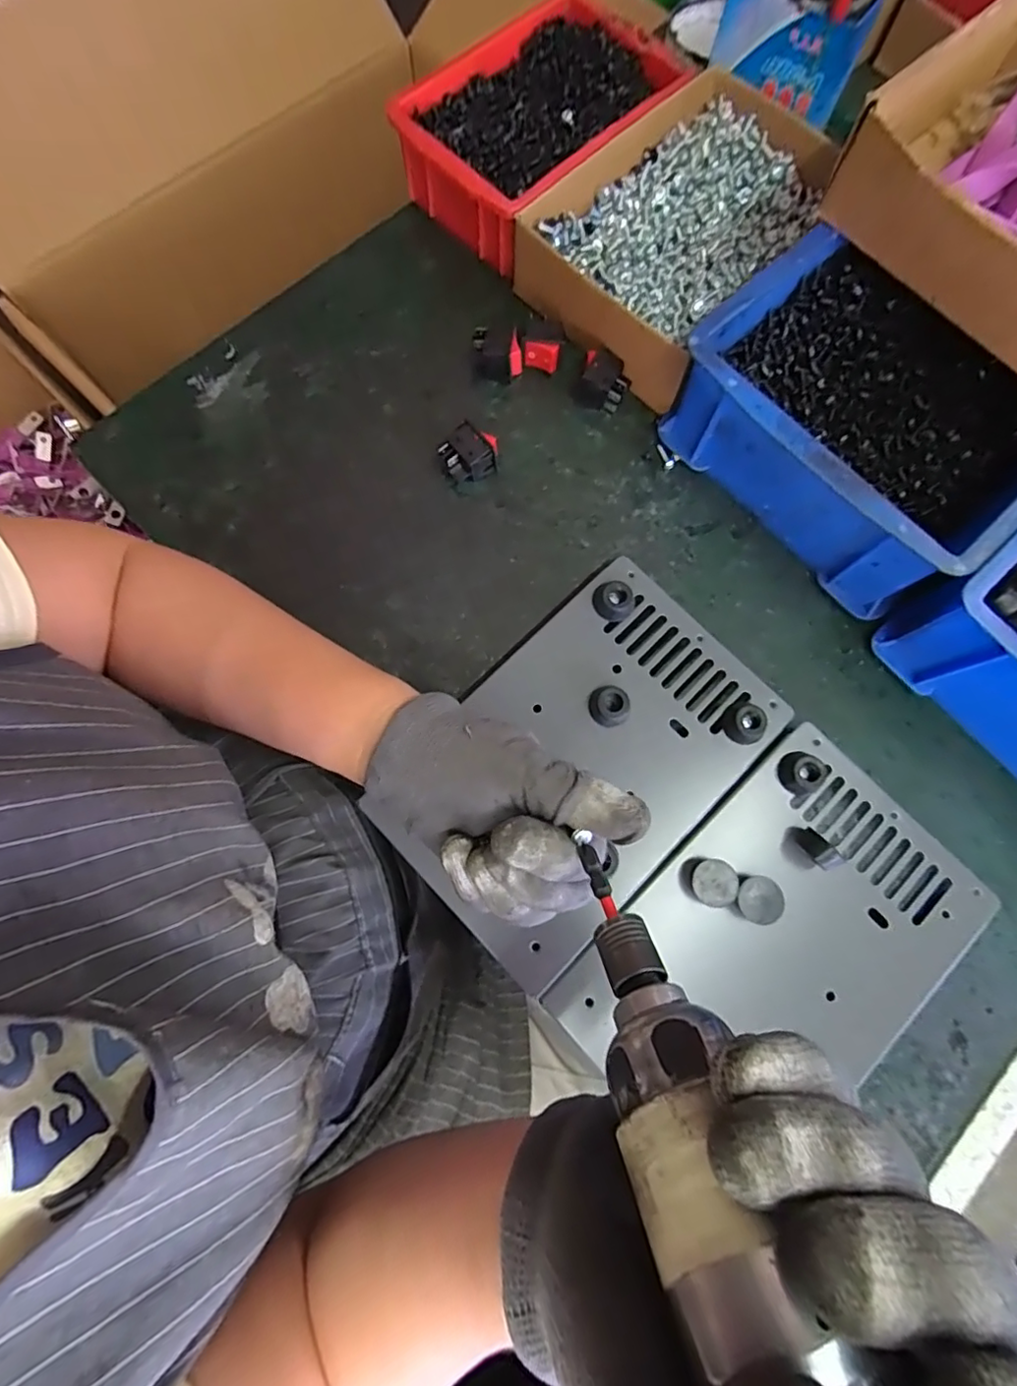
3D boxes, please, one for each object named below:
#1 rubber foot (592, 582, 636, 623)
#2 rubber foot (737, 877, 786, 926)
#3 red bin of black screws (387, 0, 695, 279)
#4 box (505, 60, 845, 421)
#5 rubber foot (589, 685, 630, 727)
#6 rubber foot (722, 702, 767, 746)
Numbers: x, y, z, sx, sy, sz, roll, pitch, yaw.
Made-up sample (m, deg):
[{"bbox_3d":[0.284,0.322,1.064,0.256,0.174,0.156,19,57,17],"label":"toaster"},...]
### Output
[{"bbox_3d":[0.066,-0.058,0.355,0.026,0.013,0.022,24,77,4],"label":"rubber foot"},{"bbox_3d":[0.139,0.115,0.314,0.024,0.017,0.024,0,77,-1],"label":"rubber foot"},{"bbox_3d":[0.023,-0.429,0.433,0.131,0.061,0.197,43,79,8],"label":"red bin of black screws"},{"bbox_3d":[0.128,-0.334,0.414,0.153,0.056,0.225,42,79,8],"label":"box"},{"bbox_3d":[0.060,0.008,0.339,0.022,0.014,0.024,0,77,-1],"label":"rubber foot"},{"bbox_3d":[0.142,0.018,0.338,0.021,0.013,0.023,0,77,-1],"label":"rubber foot"}]

